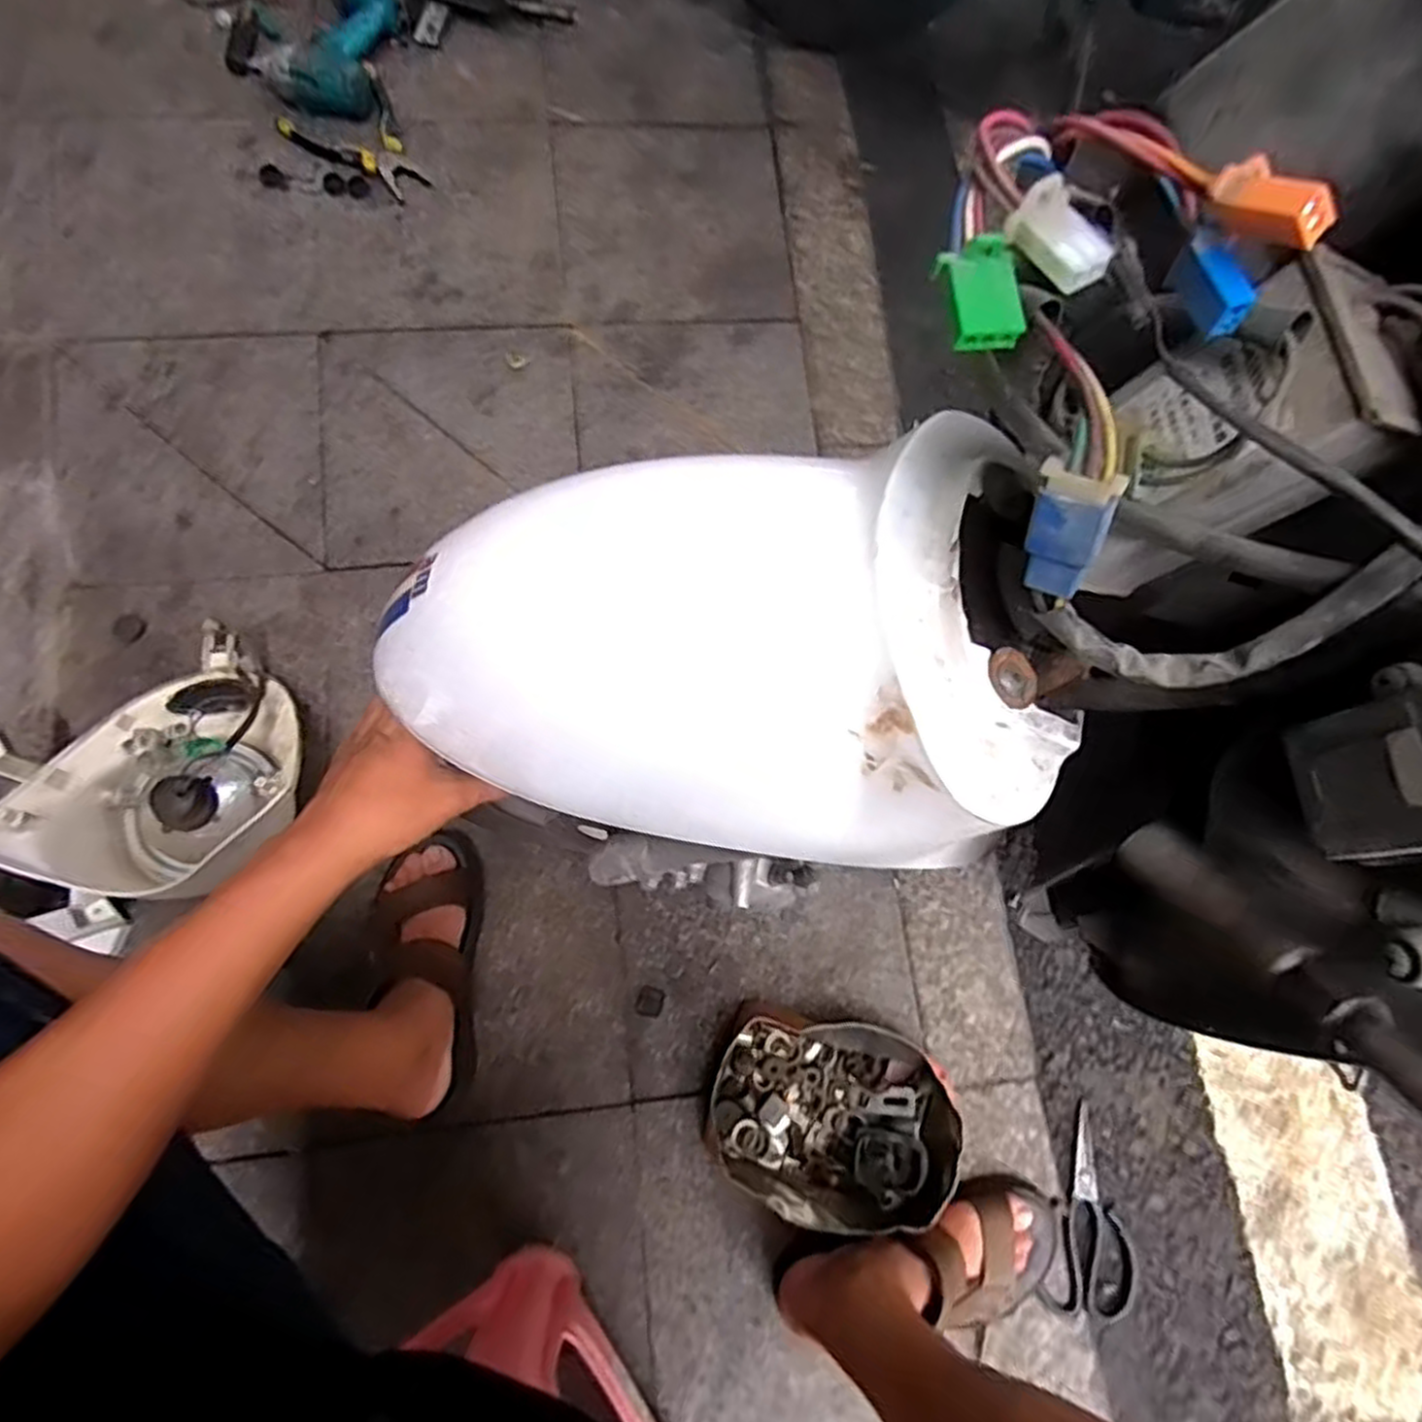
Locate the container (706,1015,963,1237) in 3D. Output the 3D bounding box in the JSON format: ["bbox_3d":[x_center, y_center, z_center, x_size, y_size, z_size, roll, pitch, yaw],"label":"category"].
[{"bbox_3d":[0.113,0.385,0.732,0.223,0.077,0.169,10,72,-1],"label":"container"}]

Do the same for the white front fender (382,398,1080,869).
[{"bbox_3d":[-0.009,-0.026,0.353,0.295,0.109,0.177,2,77,-1],"label":"white front fender"}]

